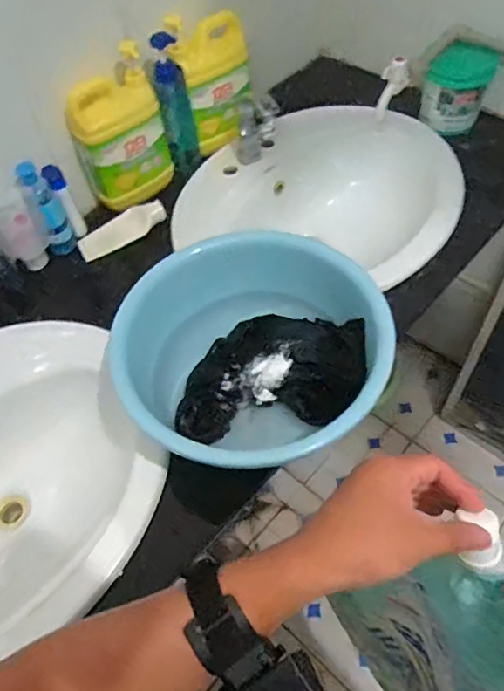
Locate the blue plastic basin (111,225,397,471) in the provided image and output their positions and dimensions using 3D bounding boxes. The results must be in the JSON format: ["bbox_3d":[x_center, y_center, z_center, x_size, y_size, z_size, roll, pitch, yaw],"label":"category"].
[{"bbox_3d":[0.001,0.013,0.672,0.322,0.120,0.311,19,59,15],"label":"blue plastic basin"}]

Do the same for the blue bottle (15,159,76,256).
[{"bbox_3d":[-0.329,-0.216,0.863,0.042,0.164,0.033,-19,58,-10],"label":"blue bottle"}]

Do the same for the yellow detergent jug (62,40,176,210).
[{"bbox_3d":[-0.215,-0.343,0.881,0.147,0.204,0.068,-36,62,-20],"label":"yellow detergent jug"}]

